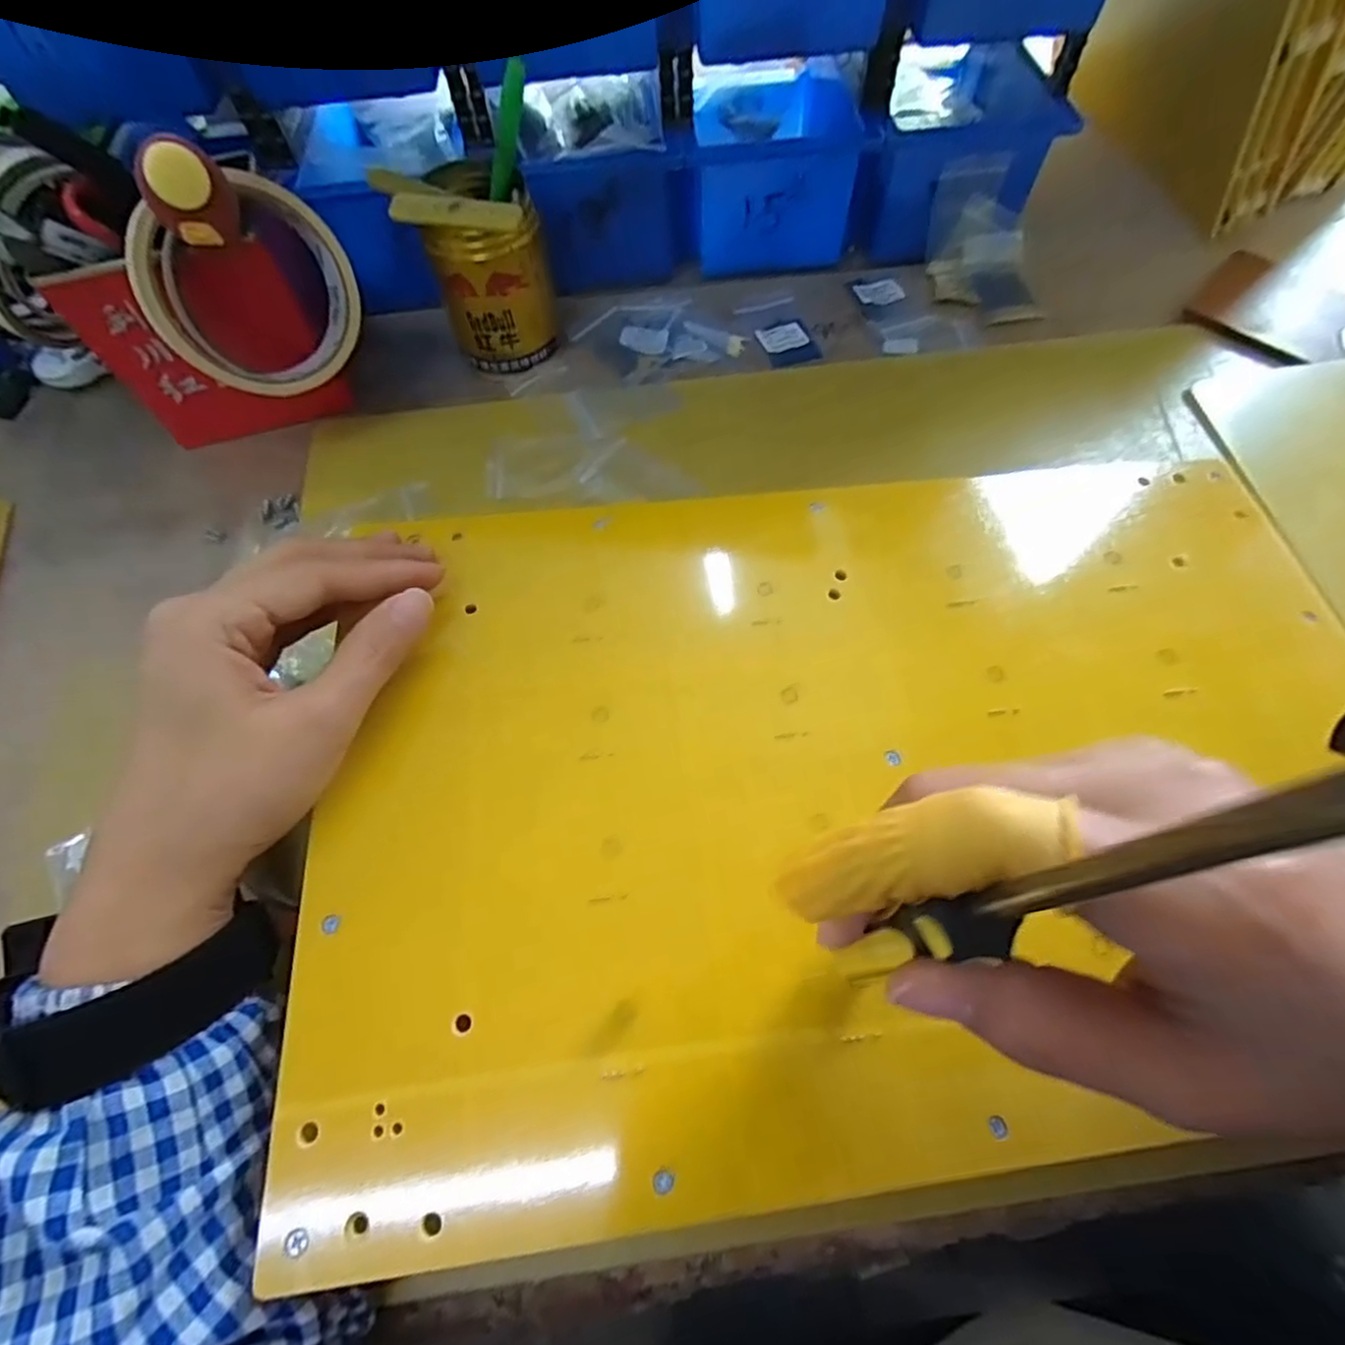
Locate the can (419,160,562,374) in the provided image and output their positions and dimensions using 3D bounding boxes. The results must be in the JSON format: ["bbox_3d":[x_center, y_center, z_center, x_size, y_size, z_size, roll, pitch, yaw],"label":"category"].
[{"bbox_3d":[-0.100,-0.226,0.376,0.061,0.080,0.067,-8,65,-2],"label":"can"}]

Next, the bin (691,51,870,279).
[{"bbox_3d":[0.061,-0.351,0.442,0.102,0.081,0.165,-1,65,2],"label":"bin"}]

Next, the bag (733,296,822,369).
[{"bbox_3d":[0.067,-0.215,0.414,0.037,0.005,0.059,-16,66,-5],"label":"bag"}]

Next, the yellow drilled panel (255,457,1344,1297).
[{"bbox_3d":[0.072,0.029,0.236,0.377,0.015,0.245,-7,61,-4],"label":"yellow drilled panel"}]

